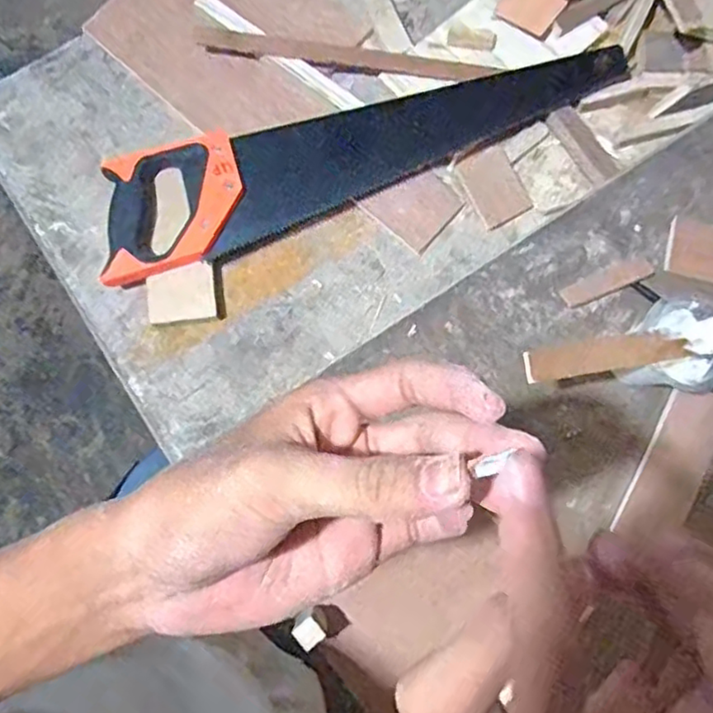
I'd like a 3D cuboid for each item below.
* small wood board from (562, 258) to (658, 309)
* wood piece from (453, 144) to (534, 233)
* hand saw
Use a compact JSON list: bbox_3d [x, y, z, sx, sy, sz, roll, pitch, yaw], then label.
[{"bbox_3d":[0.220,-0.065,0.553,0.083,0.004,0.019,-22,78,-4],"label":"small wood board"},{"bbox_3d":[0.135,-0.165,0.618,0.052,0.004,0.072,-31,91,-5],"label":"wood piece"},{"bbox_3d":[0.004,-0.216,0.611,0.535,0.036,0.115,-24,78,-4],"label":"hand saw"}]

